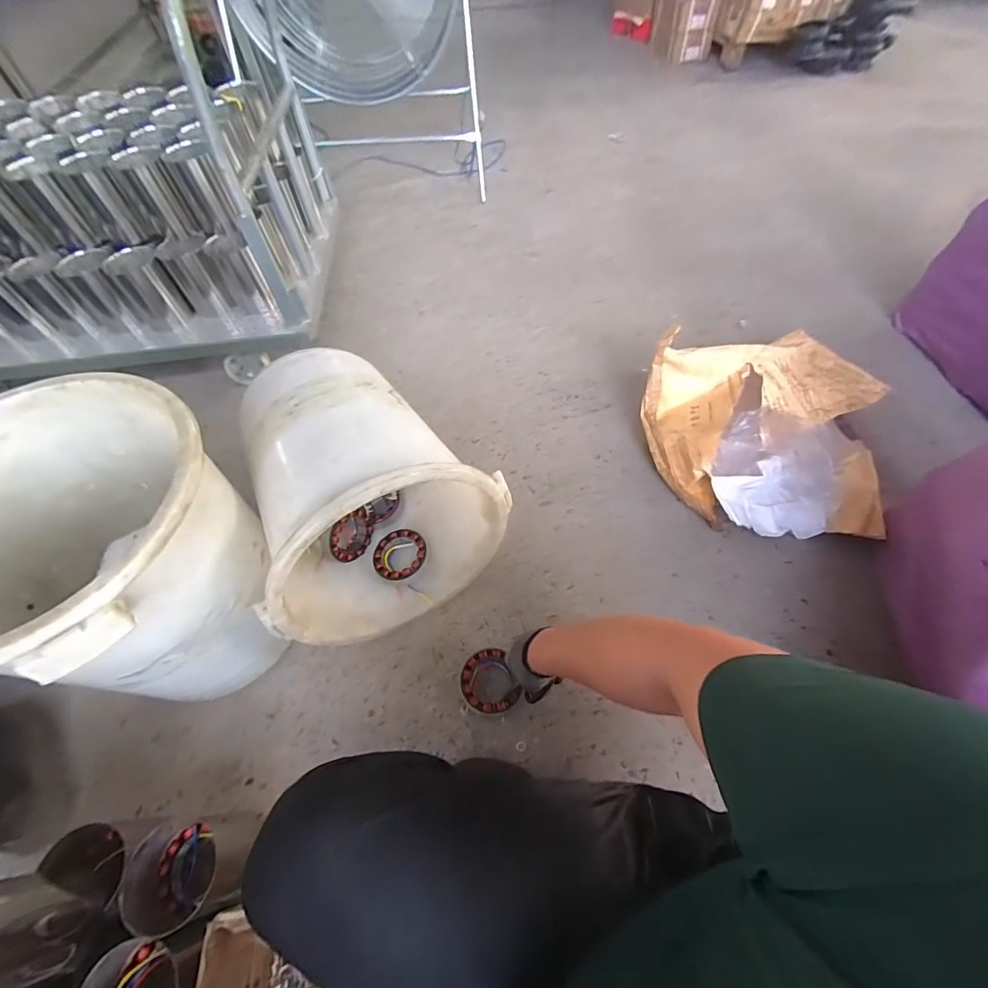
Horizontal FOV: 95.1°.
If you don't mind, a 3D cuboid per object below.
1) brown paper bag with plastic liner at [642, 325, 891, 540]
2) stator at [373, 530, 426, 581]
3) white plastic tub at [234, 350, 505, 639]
[{"bbox_3d":[0.631,-0.188,1.064,0.532,0.192,0.548,9,59,8],"label":"brown paper bag with plastic liner"},{"bbox_3d":[-0.199,0.121,0.944,0.111,0.025,0.113,-1,59,2],"label":"stator"},{"bbox_3d":[-0.271,-0.035,0.884,0.431,0.400,0.502,-28,61,-14],"label":"white plastic tub"}]

